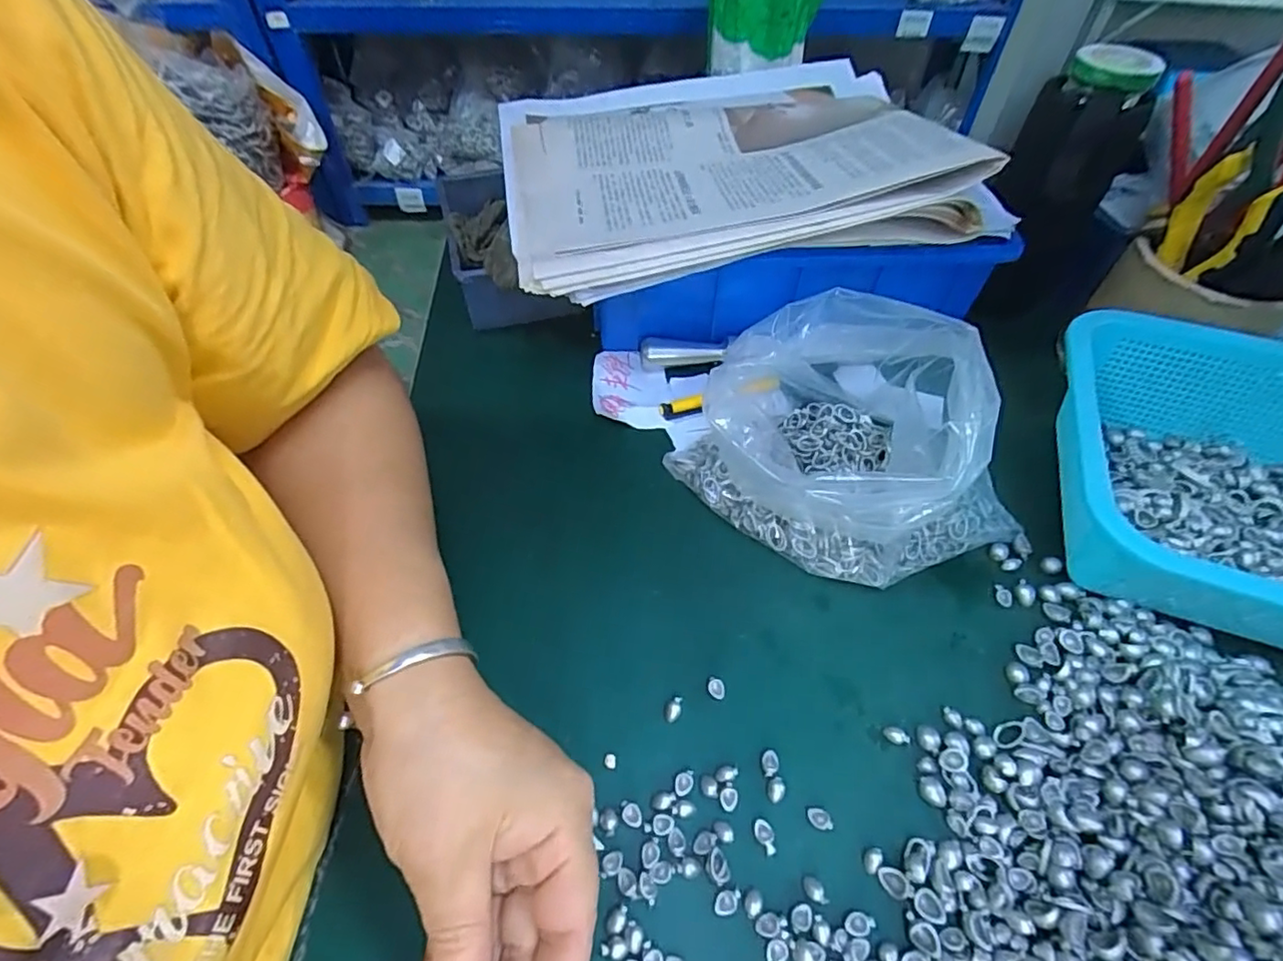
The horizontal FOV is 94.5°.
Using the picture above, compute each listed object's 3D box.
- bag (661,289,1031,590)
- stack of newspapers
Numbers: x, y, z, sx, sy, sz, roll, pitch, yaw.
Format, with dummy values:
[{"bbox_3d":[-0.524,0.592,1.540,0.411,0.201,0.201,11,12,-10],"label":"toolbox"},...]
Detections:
[{"bbox_3d":[0.119,-0.024,0.329,0.193,0.092,0.131,16,53,11],"label":"bag"},{"bbox_3d":[0.058,-0.229,0.405,0.301,0.048,0.250,-8,52,-7],"label":"stack of newspapers"}]

